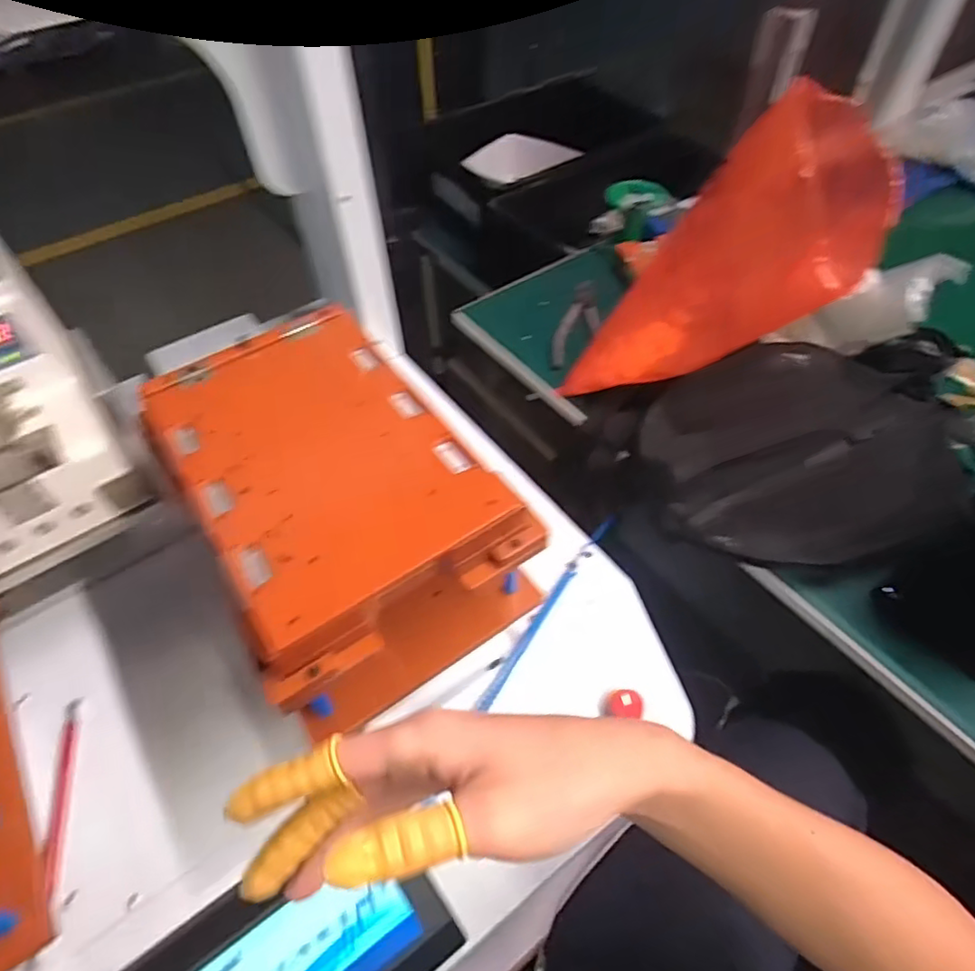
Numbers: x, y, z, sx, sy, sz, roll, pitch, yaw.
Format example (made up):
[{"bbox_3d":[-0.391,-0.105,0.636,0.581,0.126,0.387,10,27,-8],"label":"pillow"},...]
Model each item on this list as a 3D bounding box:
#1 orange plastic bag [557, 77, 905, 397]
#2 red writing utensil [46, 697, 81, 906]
[{"bbox_3d":[0.193,-0.171,0.545,0.101,0.301,0.175,30,51,-20],"label":"orange plastic bag"},{"bbox_3d":[-0.303,0.219,0.432,0.012,0.006,0.135,-14,53,-9],"label":"red writing utensil"}]

